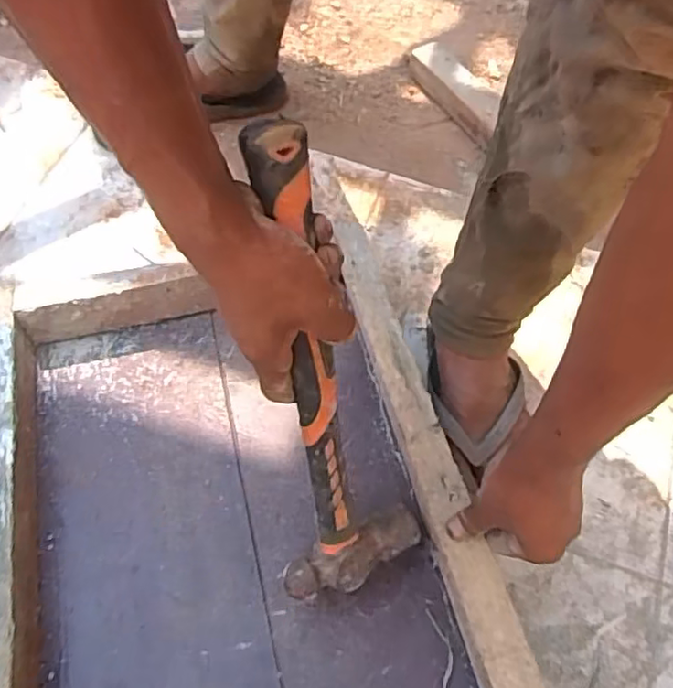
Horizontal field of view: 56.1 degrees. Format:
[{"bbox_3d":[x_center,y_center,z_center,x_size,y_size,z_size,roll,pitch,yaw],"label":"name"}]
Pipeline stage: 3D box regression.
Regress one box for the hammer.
[{"bbox_3d":[-0.007,0.030,0.438,0.110,0.356,0.037,-16,29,-12],"label":"hammer"}]

